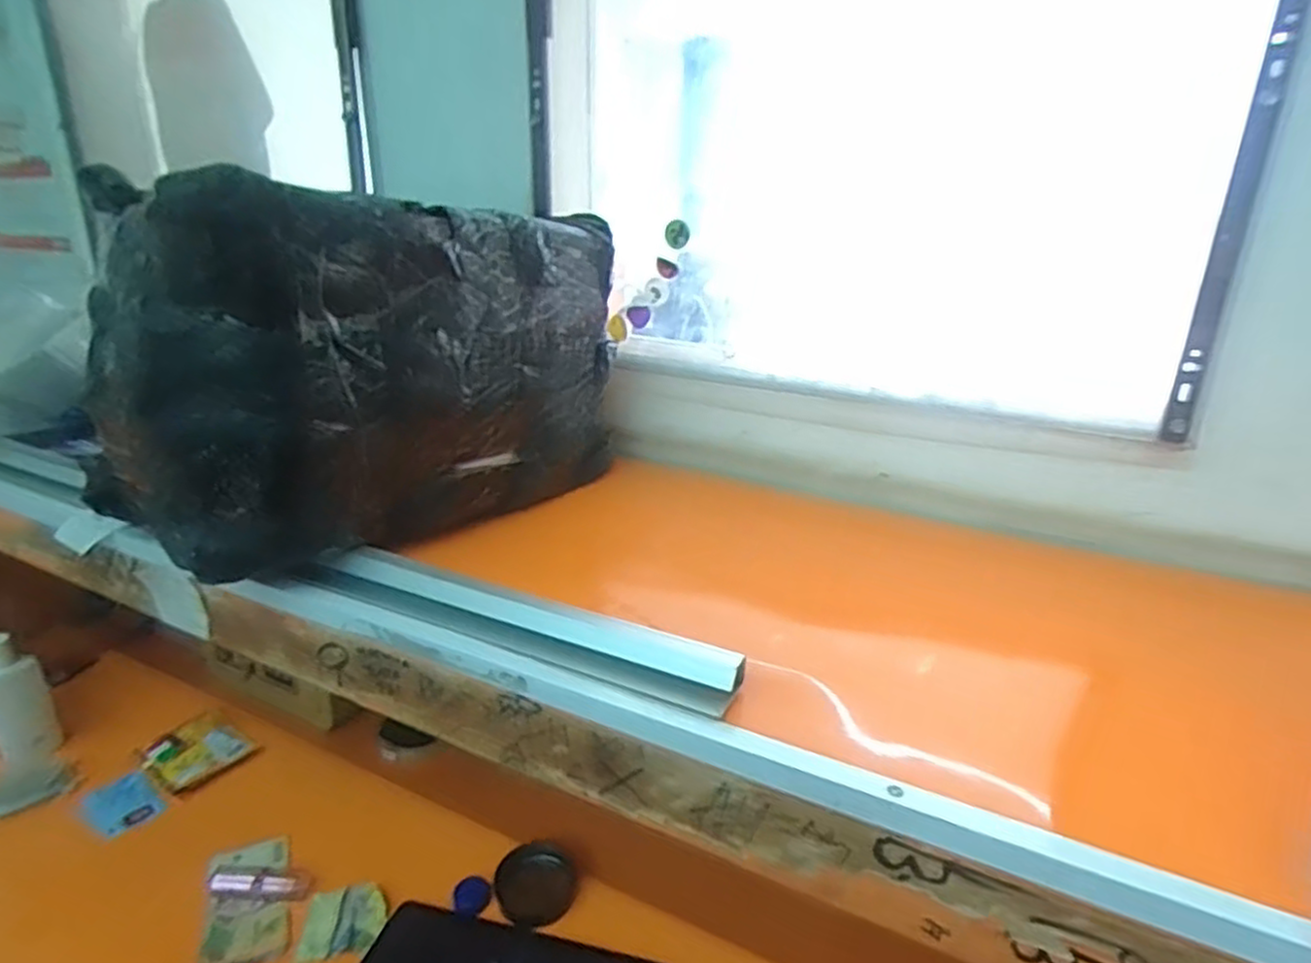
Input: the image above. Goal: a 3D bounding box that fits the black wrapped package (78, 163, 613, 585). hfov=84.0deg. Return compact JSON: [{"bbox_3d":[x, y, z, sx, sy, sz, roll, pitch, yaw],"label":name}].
[{"bbox_3d":[-0.201,-0.091,0.549,0.177,0.220,0.350,13,25,30],"label":"black wrapped package"}]

